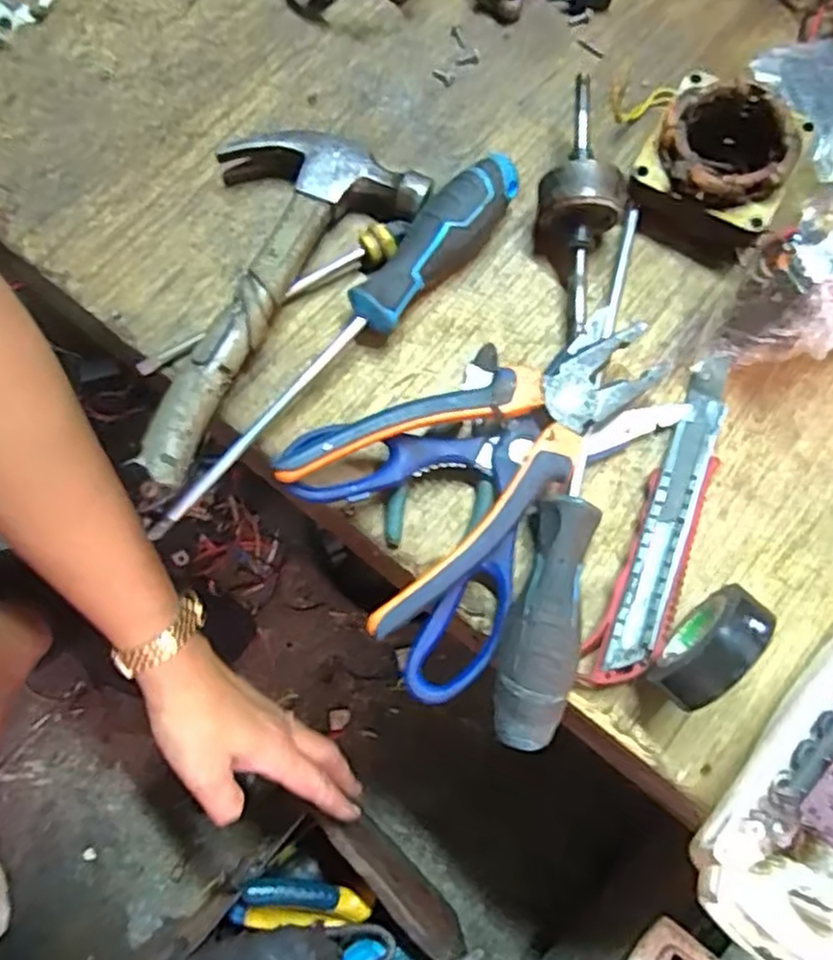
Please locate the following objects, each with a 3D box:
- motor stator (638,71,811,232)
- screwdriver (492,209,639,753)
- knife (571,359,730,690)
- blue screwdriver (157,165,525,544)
[{"bbox_3d":[0.160,-0.170,0.389,0.073,0.045,0.071,27,78,6],"label":"motor stator"},{"bbox_3d":[0.079,-0.013,0.351,0.030,0.038,0.271,15,77,3],"label":"screwdriver"},{"bbox_3d":[0.122,0.019,0.352,0.026,0.024,0.171,24,77,5],"label":"knife"},{"bbox_3d":[-0.038,-0.068,0.367,0.029,0.033,0.252,40,79,8],"label":"blue screwdriver"}]

